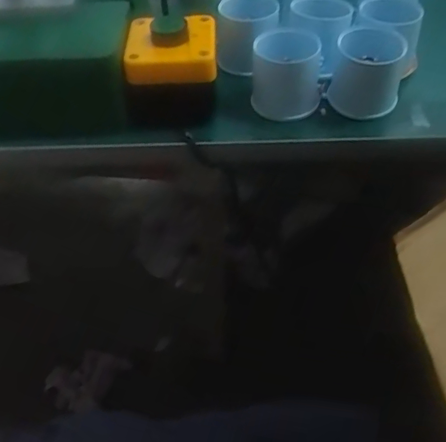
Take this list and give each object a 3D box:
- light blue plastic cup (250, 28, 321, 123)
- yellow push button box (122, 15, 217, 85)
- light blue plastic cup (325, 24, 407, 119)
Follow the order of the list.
[{"bbox_3d":[0.050,-0.113,0.457,0.054,0.060,0.048,3,46,5],"label":"light blue plastic cup"},{"bbox_3d":[-0.040,-0.127,0.431,0.065,0.027,0.065,-2,45,0],"label":"yellow push button box"},{"bbox_3d":[0.112,-0.113,0.450,0.058,0.054,0.055,11,47,12],"label":"light blue plastic cup"}]

